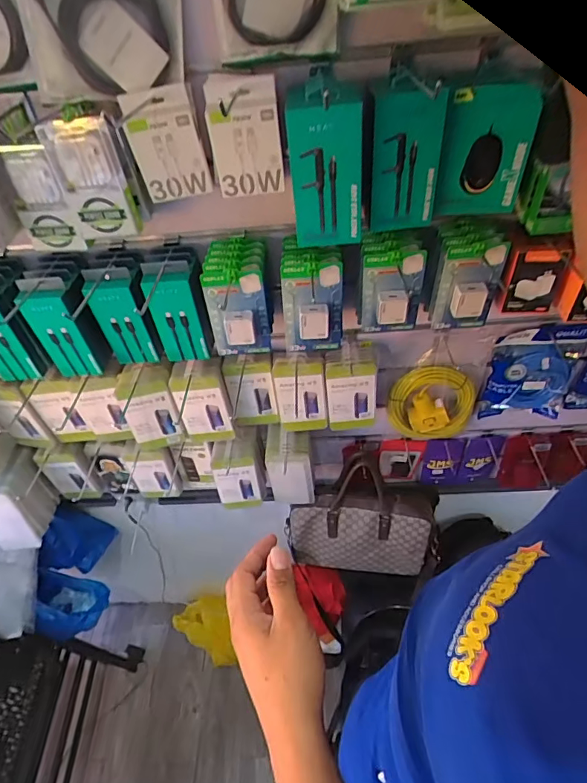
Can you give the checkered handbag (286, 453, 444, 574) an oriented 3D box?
[{"bbox_3d":[0.178,0.319,1.160,0.358,0.362,0.137,0,46,7],"label":"checkered handbag"}]

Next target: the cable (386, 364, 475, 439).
[{"bbox_3d":[0.276,0.025,0.921,0.165,0.181,0.041,4,47,11],"label":"cable"}]

